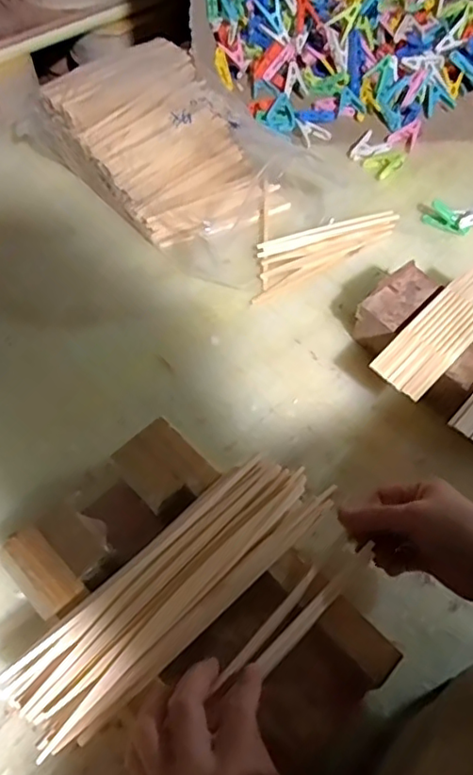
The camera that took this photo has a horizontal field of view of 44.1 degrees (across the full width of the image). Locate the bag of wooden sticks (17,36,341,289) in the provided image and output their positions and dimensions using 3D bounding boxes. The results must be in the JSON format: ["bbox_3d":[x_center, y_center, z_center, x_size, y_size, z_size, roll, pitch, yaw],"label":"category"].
[{"bbox_3d":[-0.065,-0.297,0.708,0.338,0.113,0.211,39,66,21],"label":"bag of wooden sticks"}]

